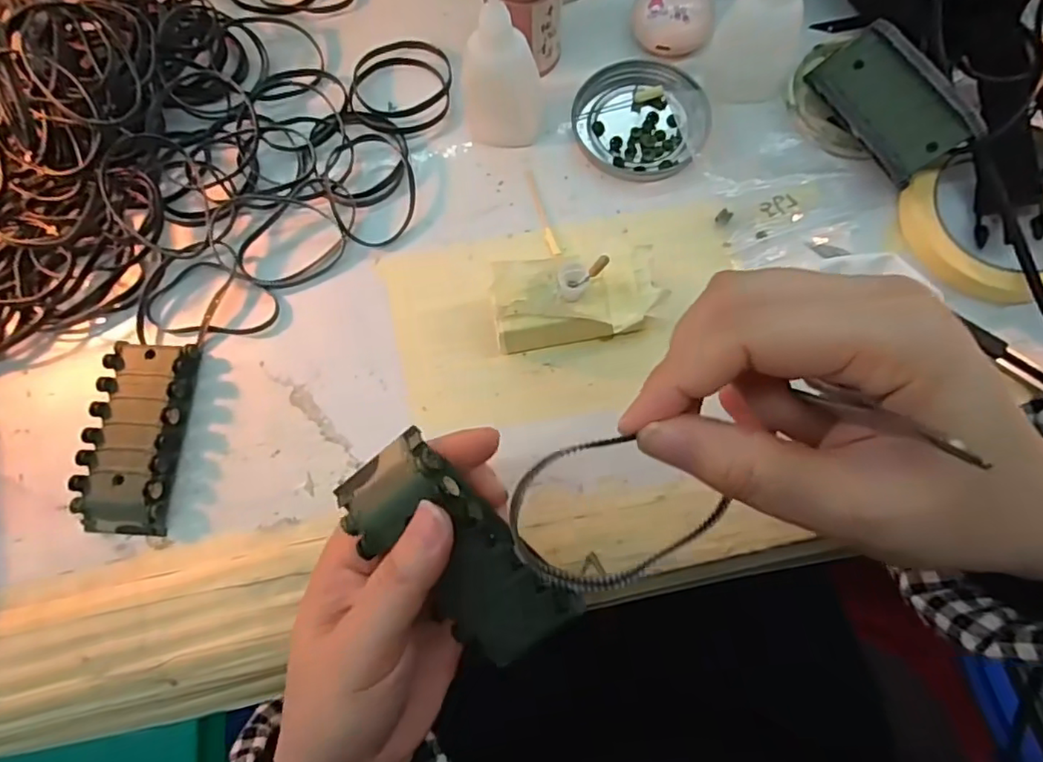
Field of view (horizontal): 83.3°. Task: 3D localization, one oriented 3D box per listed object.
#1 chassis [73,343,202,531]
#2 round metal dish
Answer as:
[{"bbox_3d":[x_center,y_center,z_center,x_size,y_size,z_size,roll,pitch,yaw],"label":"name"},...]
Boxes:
[{"bbox_3d":[-0.197,0.028,0.301,0.042,0.017,0.096,3,75,3],"label":"chassis"},{"bbox_3d":[0.072,-0.156,0.348,0.077,0.007,0.078,0,75,2],"label":"round metal dish"}]

